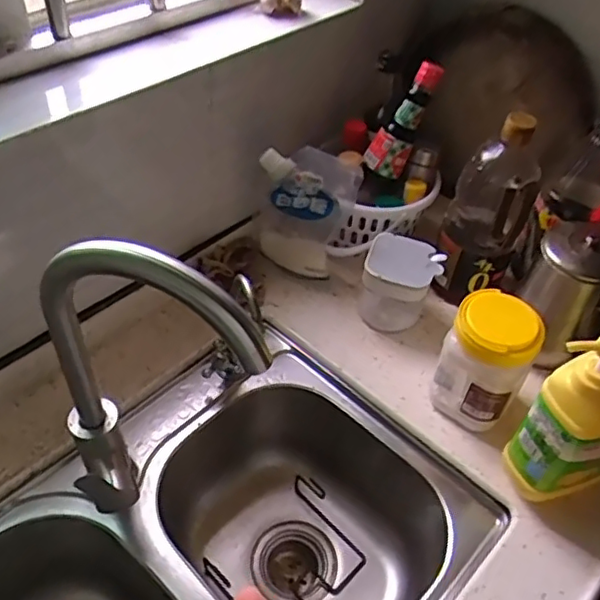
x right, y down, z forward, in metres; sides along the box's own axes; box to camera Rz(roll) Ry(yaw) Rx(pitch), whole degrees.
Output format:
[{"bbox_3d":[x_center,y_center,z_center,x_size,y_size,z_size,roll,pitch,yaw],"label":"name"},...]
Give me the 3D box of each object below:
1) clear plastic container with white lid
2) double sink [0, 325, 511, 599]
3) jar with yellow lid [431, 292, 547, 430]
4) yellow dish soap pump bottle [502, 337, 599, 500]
[{"bbox_3d":[0.127,-0.017,0.796,0.093,0.104,0.079,13,47,7],"label":"clear plastic container with white lid"},{"bbox_3d":[-0.164,0.374,0.631,0.747,0.215,0.411,-31,57,-30],"label":"double sink"},{"bbox_3d":[0.204,0.071,0.692,0.090,0.159,0.075,27,50,18],"label":"jar with yellow lid"},{"bbox_3d":[0.287,0.103,0.586,0.139,0.221,0.076,-19,52,-22],"label":"yellow dish soap pump bottle"}]

